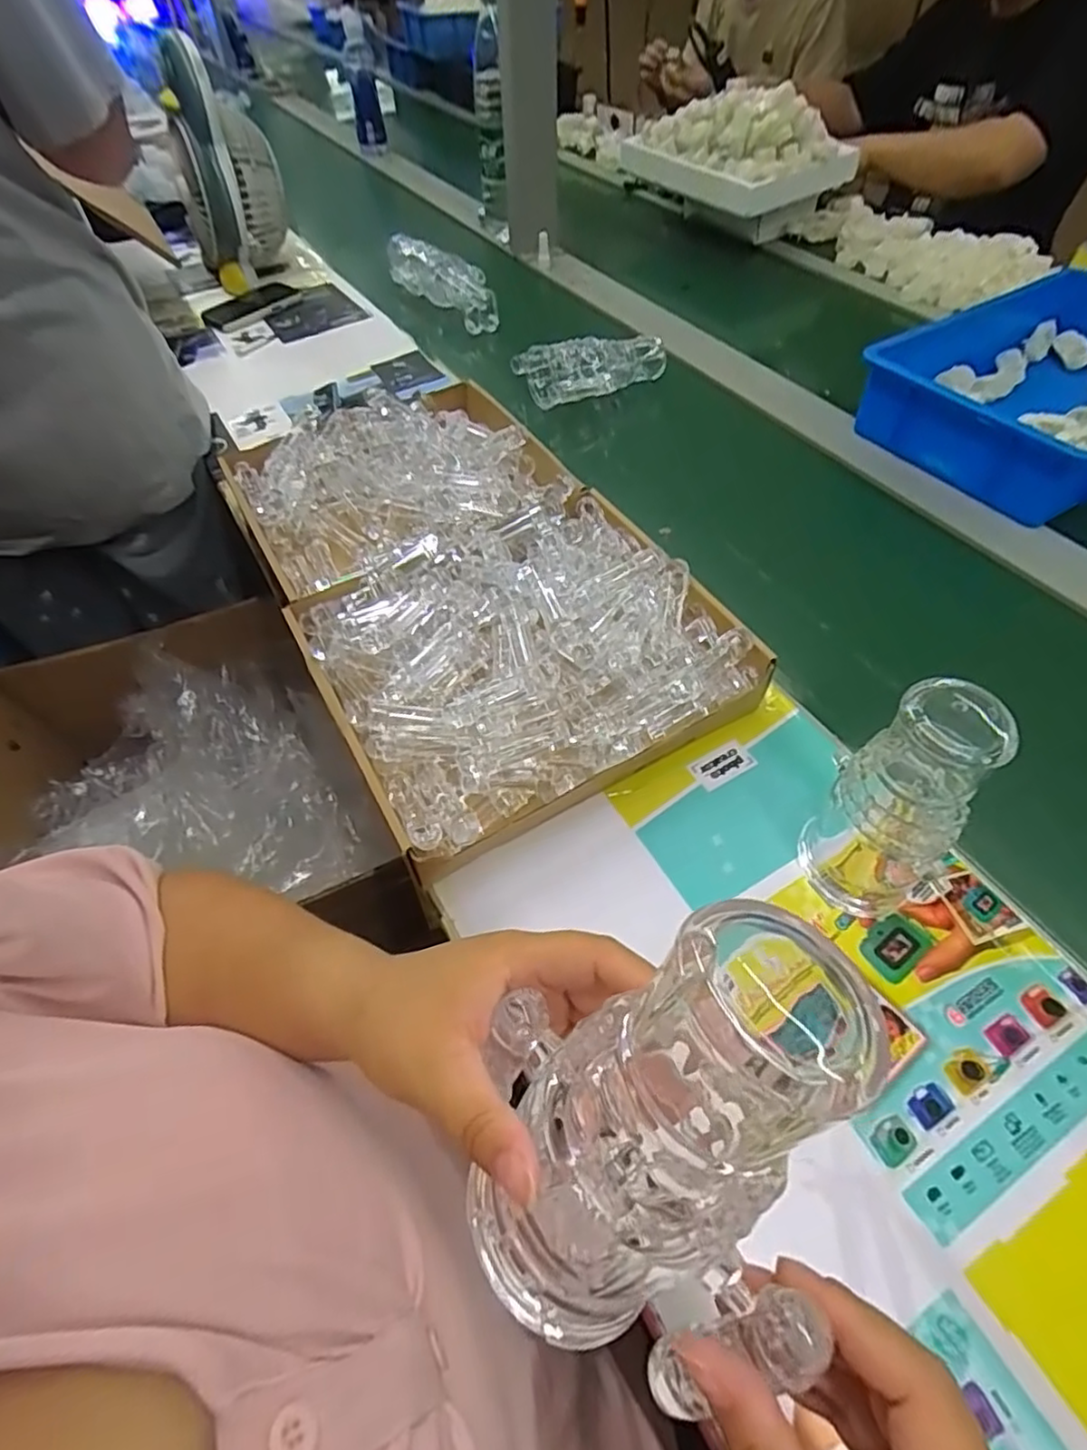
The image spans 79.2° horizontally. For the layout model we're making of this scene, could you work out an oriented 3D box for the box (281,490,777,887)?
[{"bbox_3d":[-0.017,-0.060,0.537,0.309,0.073,0.271,-26,57,-15],"label":"box"}]

